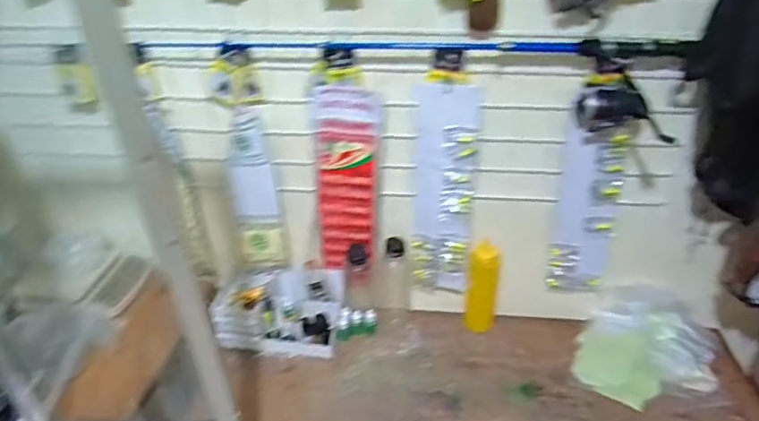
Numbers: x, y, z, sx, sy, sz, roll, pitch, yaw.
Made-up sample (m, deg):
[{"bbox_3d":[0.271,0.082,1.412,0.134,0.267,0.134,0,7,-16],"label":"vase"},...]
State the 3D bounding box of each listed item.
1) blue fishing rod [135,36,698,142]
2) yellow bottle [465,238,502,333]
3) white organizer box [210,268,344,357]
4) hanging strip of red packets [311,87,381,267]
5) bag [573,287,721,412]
[{"bbox_3d":[0.048,-0.203,0.834,0.821,0.121,0.117,3,33,7],"label":"blue fishing rod"},{"bbox_3d":[0.199,0.148,1.043,0.053,0.187,0.048,16,37,25],"label":"yellow bottle"},{"bbox_3d":[-0.195,0.199,1.059,0.238,0.106,0.139,0,33,3],"label":"white organizer box"},{"bbox_3d":[-0.056,-0.043,0.954,0.112,0.356,0.046,-2,33,-1],"label":"hanging strip of red packets"},{"bbox_3d":[0.482,0.244,0.969,0.214,0.088,0.218,16,37,25],"label":"bag"}]

